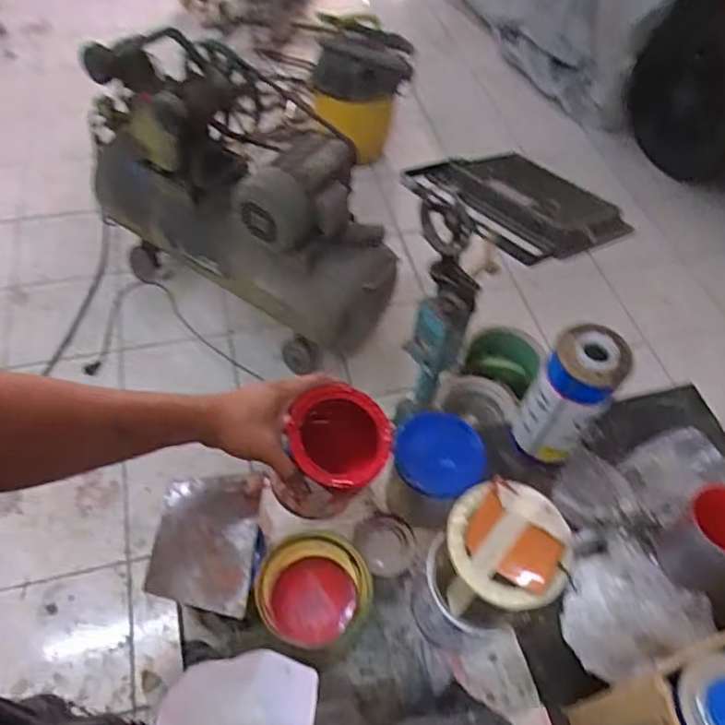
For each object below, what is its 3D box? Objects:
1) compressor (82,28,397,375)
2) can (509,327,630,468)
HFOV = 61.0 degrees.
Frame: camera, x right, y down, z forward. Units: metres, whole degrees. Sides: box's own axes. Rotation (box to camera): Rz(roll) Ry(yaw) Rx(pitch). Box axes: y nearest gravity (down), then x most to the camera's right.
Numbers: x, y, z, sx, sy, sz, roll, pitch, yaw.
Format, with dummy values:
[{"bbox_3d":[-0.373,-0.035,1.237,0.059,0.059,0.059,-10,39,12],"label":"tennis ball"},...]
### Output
[{"bbox_3d":[-0.315,-0.399,1.577,0.929,0.628,0.343,37,60,20],"label":"compressor"},{"bbox_3d":[0.240,0.045,0.731,0.076,0.194,0.082,2,55,-3],"label":"can"}]

